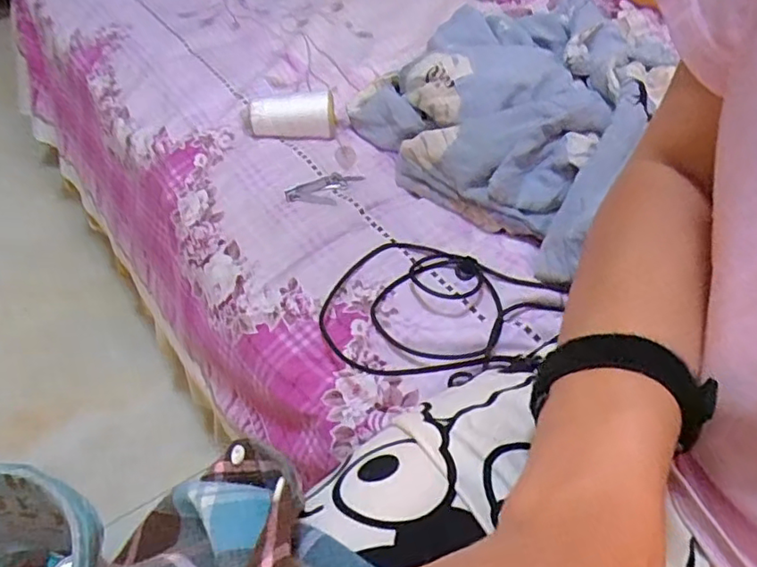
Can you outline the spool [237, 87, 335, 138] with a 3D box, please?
[{"bbox_3d":[-0.117,-0.220,0.768,0.119,0.047,0.053,-6,49,-7],"label":"spool"}]

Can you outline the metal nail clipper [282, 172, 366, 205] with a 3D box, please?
[{"bbox_3d":[-0.059,-0.112,0.703,0.099,0.010,0.046,-25,54,-22],"label":"metal nail clipper"}]

